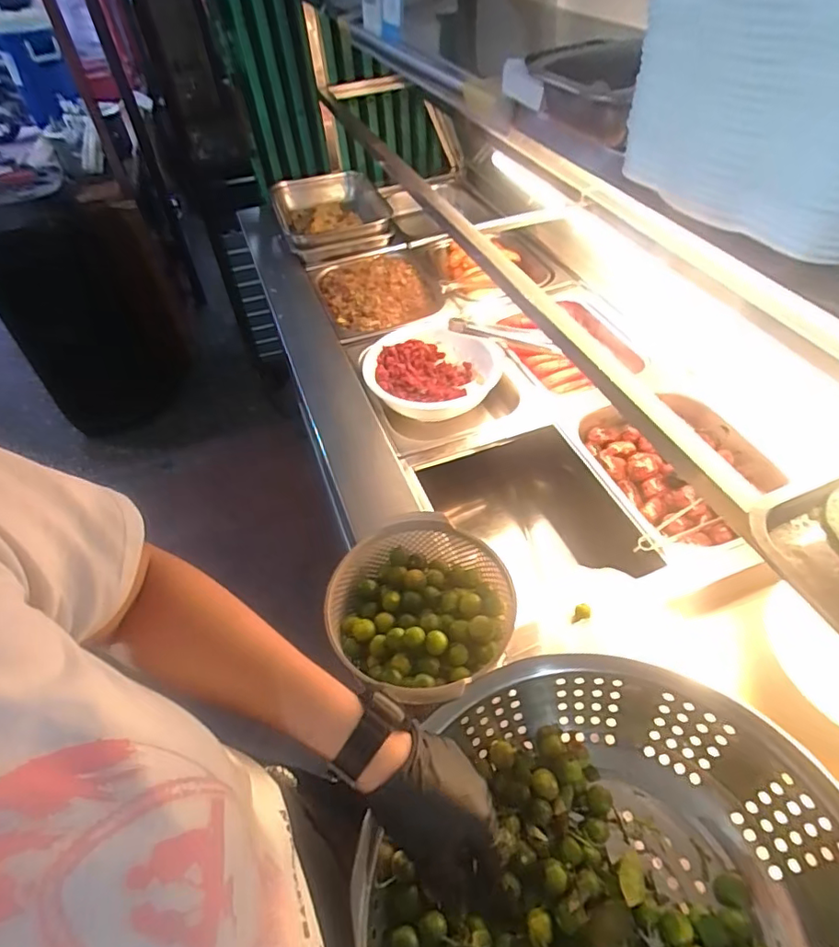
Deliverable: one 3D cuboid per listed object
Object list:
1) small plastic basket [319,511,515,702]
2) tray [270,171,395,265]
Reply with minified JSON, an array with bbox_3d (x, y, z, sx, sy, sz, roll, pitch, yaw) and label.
[{"bbox_3d":[0.002,0.143,0.593,0.182,0.068,0.188,-2,48,2],"label":"small plastic basket"},{"bbox_3d":[-0.222,-0.692,1.465,0.302,0.099,0.388,-14,49,-9],"label":"tray"}]

